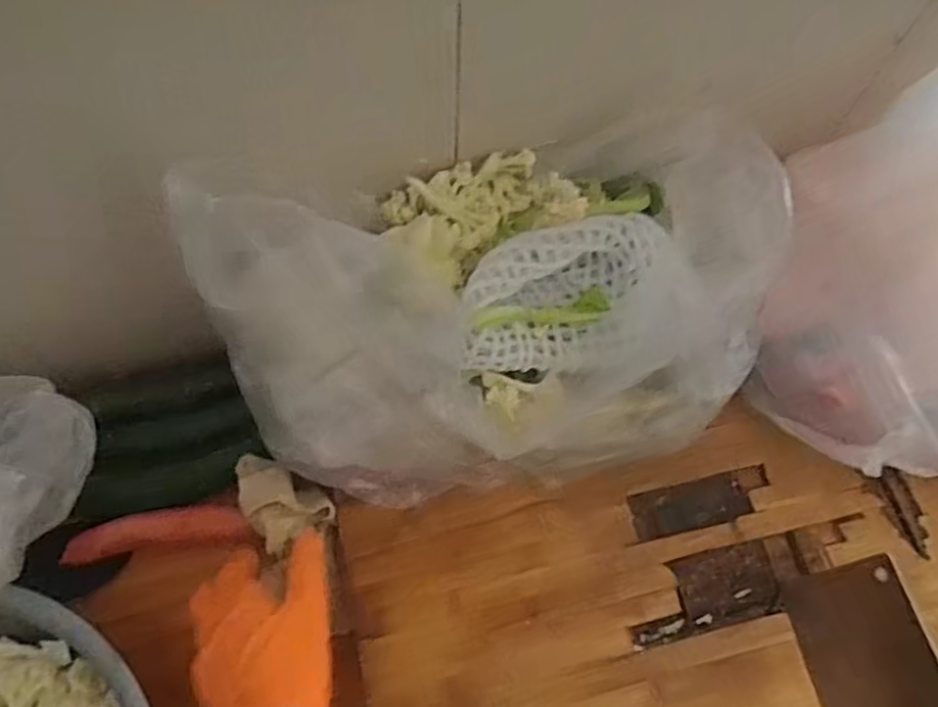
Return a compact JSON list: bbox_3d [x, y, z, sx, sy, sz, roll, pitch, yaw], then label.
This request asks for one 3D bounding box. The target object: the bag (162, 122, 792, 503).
[{"bbox_3d":[0.017,-0.027,0.547,0.405,0.218,0.222,-6,65,-5],"label":"bag"}]

